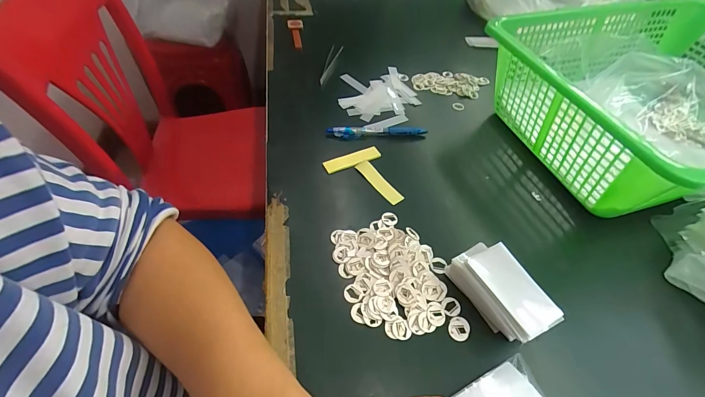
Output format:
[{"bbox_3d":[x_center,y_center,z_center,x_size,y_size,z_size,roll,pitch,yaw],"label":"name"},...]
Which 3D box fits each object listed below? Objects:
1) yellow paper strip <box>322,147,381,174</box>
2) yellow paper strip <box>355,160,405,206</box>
[{"bbox_3d":[-0.001,-0.051,0.427,0.074,0.007,0.020,-19,55,-16],"label":"yellow paper strip"},{"bbox_3d":[0.033,-0.021,0.408,0.020,0.005,0.075,-28,58,-22],"label":"yellow paper strip"}]

